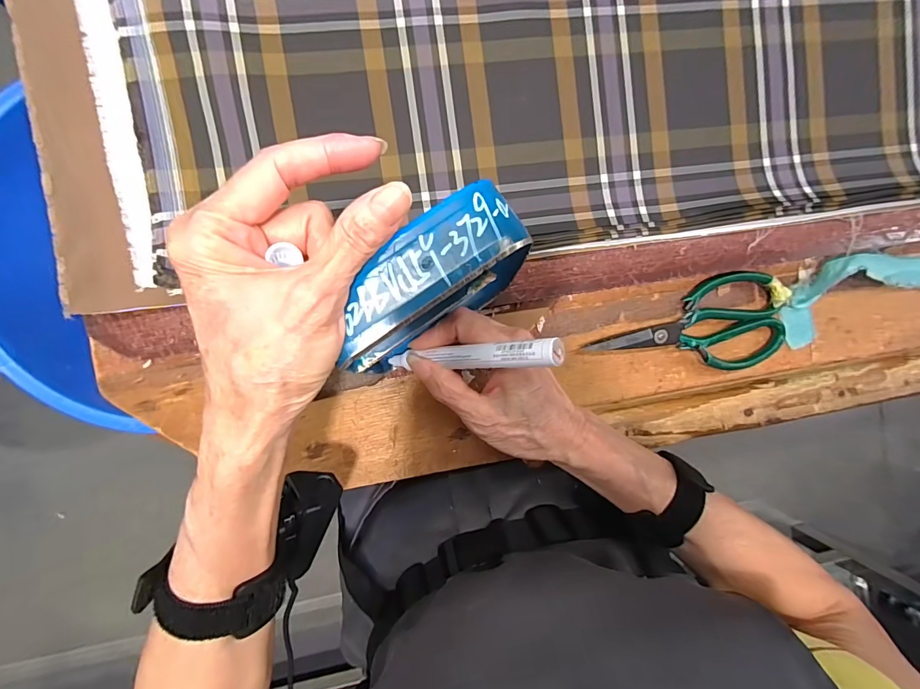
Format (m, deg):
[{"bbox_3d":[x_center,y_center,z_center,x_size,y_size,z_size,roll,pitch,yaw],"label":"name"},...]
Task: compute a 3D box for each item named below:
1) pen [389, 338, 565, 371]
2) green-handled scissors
[{"bbox_3d":[0.003,0.007,0.256,0.010,0.122,0.013,-17,100,-49],"label":"pen"},{"bbox_3d":[0.194,-0.016,0.363,0.172,0.016,0.079,-5,96,-6],"label":"green-handled scissors"}]

